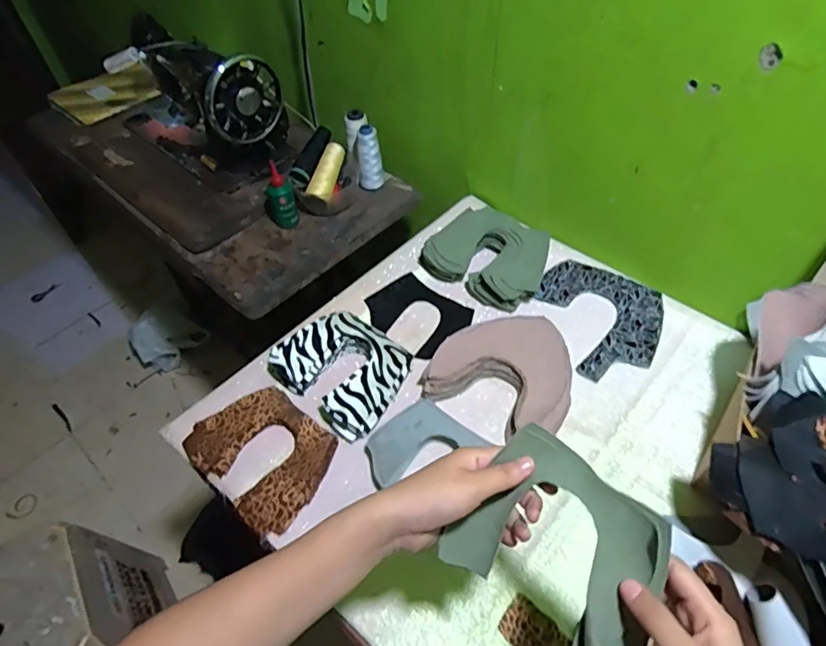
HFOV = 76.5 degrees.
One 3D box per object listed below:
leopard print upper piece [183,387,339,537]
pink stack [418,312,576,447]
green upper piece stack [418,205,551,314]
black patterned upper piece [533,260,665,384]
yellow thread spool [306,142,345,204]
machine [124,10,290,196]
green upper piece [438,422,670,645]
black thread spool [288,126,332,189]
[{"bbox_3d":[-0.179,0.157,0.637,0.171,0.017,0.131,34,62,22],"label":"leopard print upper piece"},{"bbox_3d":[0.123,0.059,0.679,0.174,0.031,0.165,27,57,22],"label":"pink stack"},{"bbox_3d":[0.117,-0.103,0.795,0.176,0.043,0.146,32,59,25],"label":"green upper piece stack"},{"bbox_3d":[0.255,-0.005,0.741,0.176,0.010,0.185,24,58,20],"label":"black patterned upper piece"},{"bbox_3d":[-0.150,-0.260,0.911,0.036,0.036,0.116,13,69,13],"label":"yellow thread spool"},{"bbox_3d":[-0.413,-0.430,0.976,0.398,0.204,0.168,35,60,27],"label":"machine"},{"bbox_3d":[0.102,0.159,0.350,0.155,0.048,0.119,36,100,26],"label":"green upper piece"},{"bbox_3d":[-0.178,-0.290,0.910,0.038,0.031,0.124,19,73,17],"label":"black thread spool"}]

